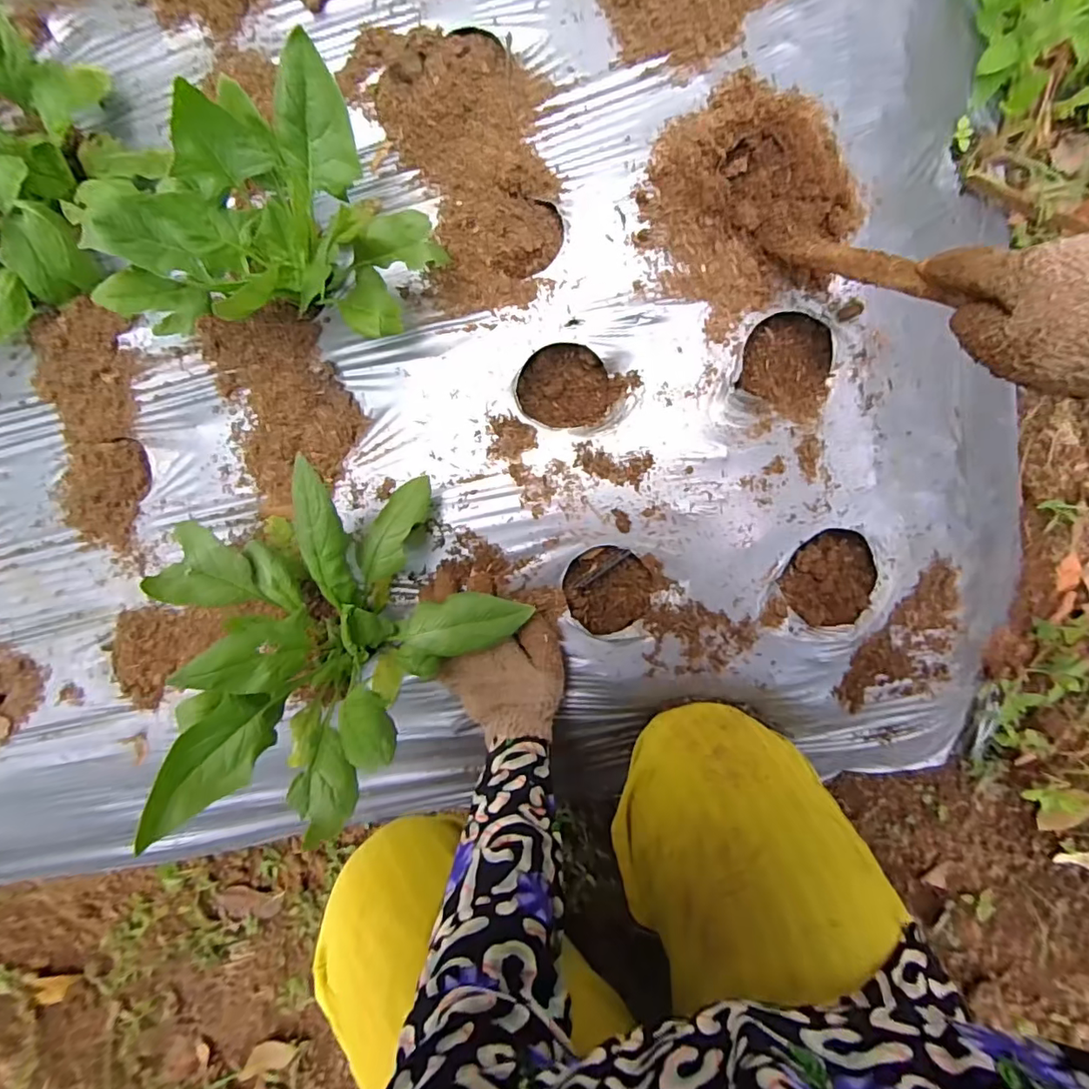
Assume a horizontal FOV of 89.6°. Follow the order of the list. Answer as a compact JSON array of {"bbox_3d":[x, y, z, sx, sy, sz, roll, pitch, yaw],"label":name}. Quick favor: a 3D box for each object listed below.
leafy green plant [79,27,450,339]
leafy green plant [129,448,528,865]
[{"bbox_3d":[-0.210,-0.259,0.453,0.247,0.125,0.194,4,81,4],"label":"leafy green plant"},{"bbox_3d":[-0.160,0.066,0.446,0.252,0.129,0.268,0,81,3],"label":"leafy green plant"}]

